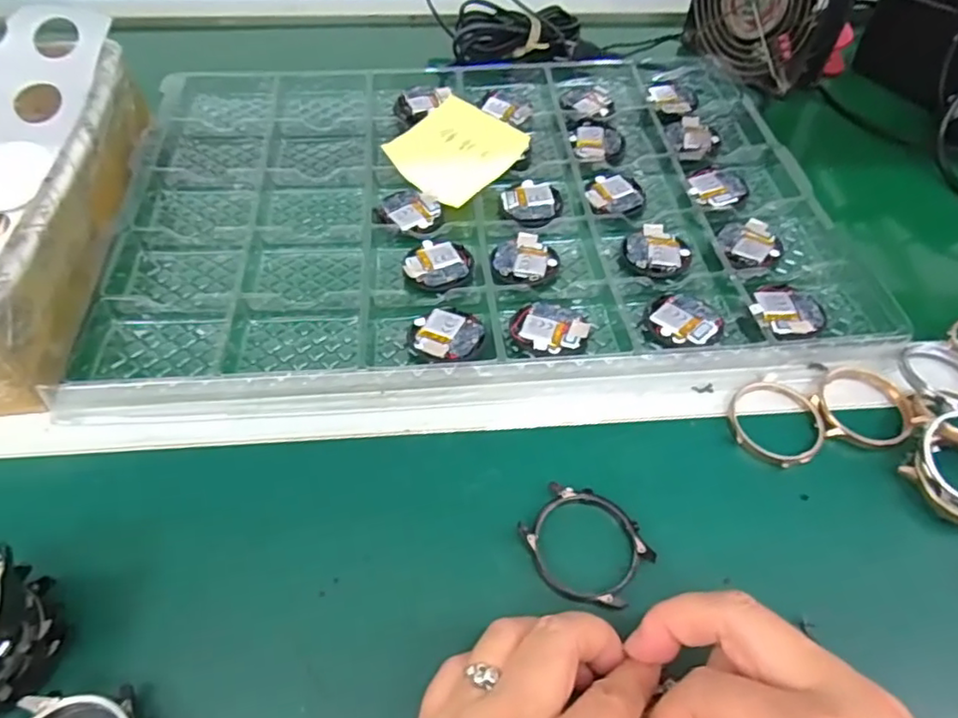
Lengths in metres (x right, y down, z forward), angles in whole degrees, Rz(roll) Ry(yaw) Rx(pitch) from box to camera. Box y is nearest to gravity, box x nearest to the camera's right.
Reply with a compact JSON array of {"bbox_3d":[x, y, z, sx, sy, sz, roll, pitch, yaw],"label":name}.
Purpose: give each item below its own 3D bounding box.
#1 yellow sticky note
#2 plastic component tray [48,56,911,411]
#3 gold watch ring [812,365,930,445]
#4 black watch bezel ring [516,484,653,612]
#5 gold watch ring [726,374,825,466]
[{"bbox_3d":[-0.017,-0.142,0.418,0.075,0.026,0.070,36,60,23],"label":"yellow sticky note"},{"bbox_3d":[-0.007,-0.121,0.406,0.429,0.021,0.312,-4,53,-5],"label":"plastic component tray"},{"bbox_3d":[0.196,0.024,0.308,0.050,0.012,0.045,-31,59,-20],"label":"gold watch ring"},{"bbox_3d":[0.045,0.081,0.265,0.054,0.008,0.047,33,59,21],"label":"black watch bezel ring"},{"bbox_3d":[0.149,0.031,0.304,0.045,0.007,0.048,1,53,-1],"label":"gold watch ring"}]

